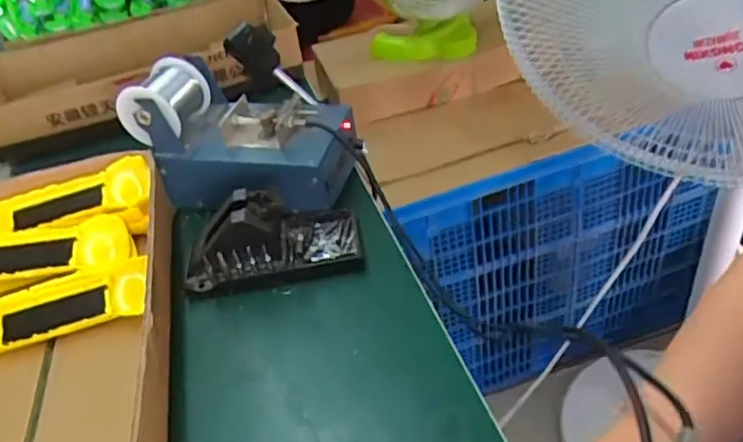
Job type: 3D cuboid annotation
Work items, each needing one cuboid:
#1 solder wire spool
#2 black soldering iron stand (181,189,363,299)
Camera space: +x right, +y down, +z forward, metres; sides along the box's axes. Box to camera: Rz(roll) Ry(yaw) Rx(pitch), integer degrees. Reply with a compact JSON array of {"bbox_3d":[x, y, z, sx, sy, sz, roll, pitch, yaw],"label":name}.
[{"bbox_3d":[-0.206,-0.124,0.601,0.066,0.059,0.072,7,42,17],"label":"solder wire spool"},{"bbox_3d":[-0.092,0.007,0.547,0.157,0.075,0.083,-10,40,-2],"label":"black soldering iron stand"}]

